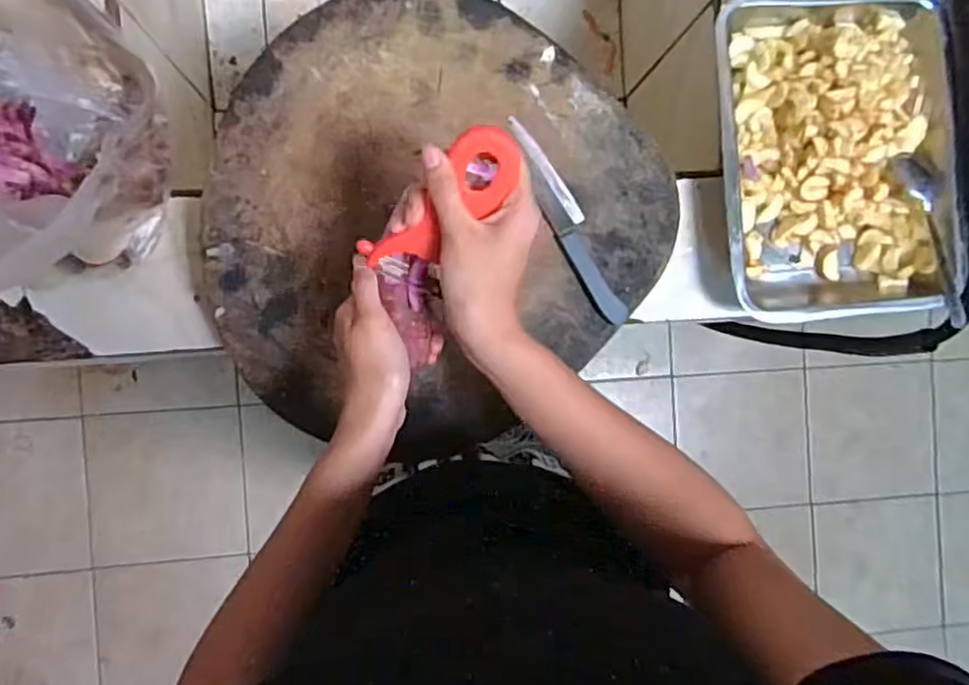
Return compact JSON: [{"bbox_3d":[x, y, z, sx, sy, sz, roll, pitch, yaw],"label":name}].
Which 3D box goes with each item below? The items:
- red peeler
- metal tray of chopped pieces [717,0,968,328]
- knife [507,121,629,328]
[{"bbox_3d":[-0.027,-0.077,0.388,0.113,0.019,0.039,-39,95,24],"label":"red peeler"},{"bbox_3d":[0.313,-0.162,0.591,0.216,0.071,0.277,-3,91,-7],"label":"metal tray of chopped pieces"},{"bbox_3d":[0.067,-0.096,0.537,0.026,0.010,0.179,-27,94,-6],"label":"knife"}]

